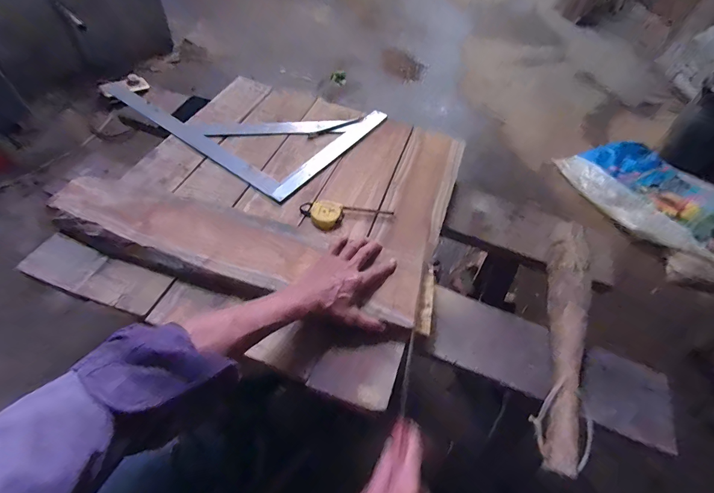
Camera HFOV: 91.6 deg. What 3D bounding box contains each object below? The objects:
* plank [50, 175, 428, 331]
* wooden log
[{"bbox_3d":[-0.211,-0.002,0.599,0.649,0.044,0.141,15,48,6],"label":"plank"},{"bbox_3d":[0.358,0.128,0.573,0.059,0.073,0.440,20,55,10],"label":"wooden log"}]

